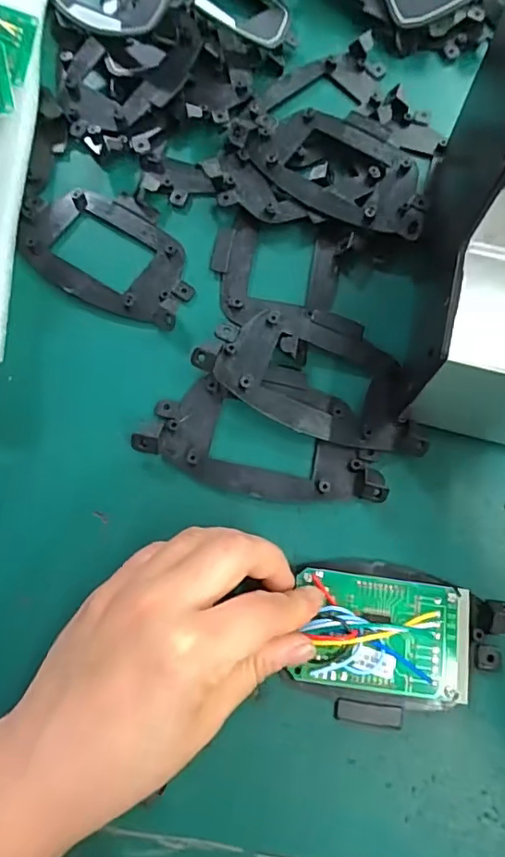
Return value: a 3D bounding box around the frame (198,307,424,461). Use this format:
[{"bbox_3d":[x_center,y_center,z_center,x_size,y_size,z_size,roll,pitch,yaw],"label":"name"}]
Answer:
[{"bbox_3d":[0.036,-0.032,0.289,0.120,0.019,0.068,19,75,5],"label":"frame"}]

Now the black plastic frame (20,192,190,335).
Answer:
[{"bbox_3d":[-0.083,-0.105,0.316,0.110,0.008,0.070,26,75,7],"label":"black plastic frame"}]

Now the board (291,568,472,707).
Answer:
[{"bbox_3d":[0.061,0.094,0.251,0.077,0.011,0.050,7,74,1],"label":"board"}]

